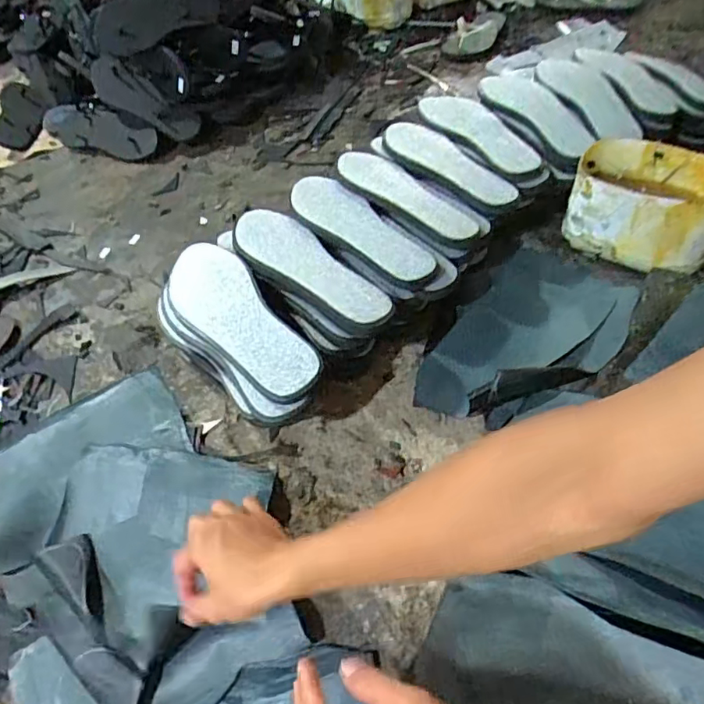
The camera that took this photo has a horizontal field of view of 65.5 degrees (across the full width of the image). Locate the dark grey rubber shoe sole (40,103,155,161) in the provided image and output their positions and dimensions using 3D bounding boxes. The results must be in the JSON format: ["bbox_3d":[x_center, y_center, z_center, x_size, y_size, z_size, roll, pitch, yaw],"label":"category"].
[{"bbox_3d":[-0.530,-0.452,1.126,0.298,0.032,0.087,22,92,21],"label":"dark grey rubber shoe sole"}]

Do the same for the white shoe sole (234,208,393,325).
[{"bbox_3d":[-0.059,-0.108,0.672,0.089,0.030,0.246,-34,54,-24],"label":"white shoe sole"}]

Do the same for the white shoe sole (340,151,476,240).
[{"bbox_3d":[0.068,-0.224,0.765,0.082,0.028,0.239,-33,53,-23],"label":"white shoe sole"}]

